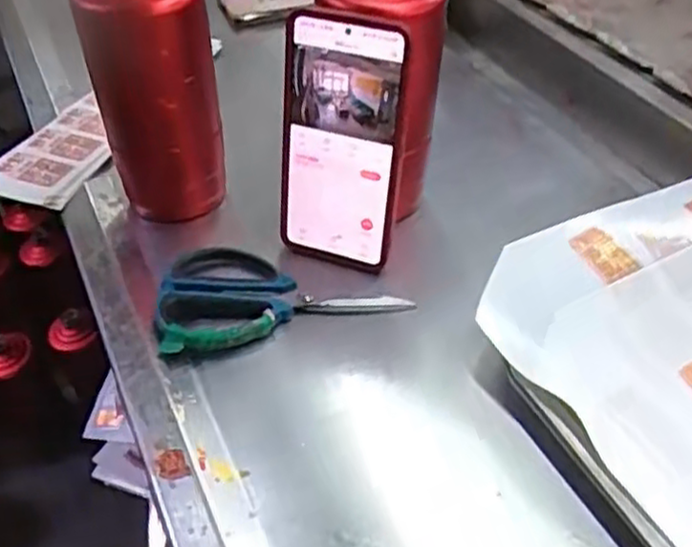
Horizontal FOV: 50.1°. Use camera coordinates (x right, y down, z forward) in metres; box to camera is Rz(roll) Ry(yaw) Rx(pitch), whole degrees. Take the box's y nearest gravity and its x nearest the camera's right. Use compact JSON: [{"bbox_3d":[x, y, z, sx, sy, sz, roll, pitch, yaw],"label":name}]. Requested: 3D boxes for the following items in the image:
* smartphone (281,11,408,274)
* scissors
[{"bbox_3d":[-0.005,-0.080,0.488,0.079,0.164,0.011,15,32,20],"label":"smartphone"},{"bbox_3d":[-0.047,0.008,0.501,0.160,0.016,0.079,-13,45,-10],"label":"scissors"}]

